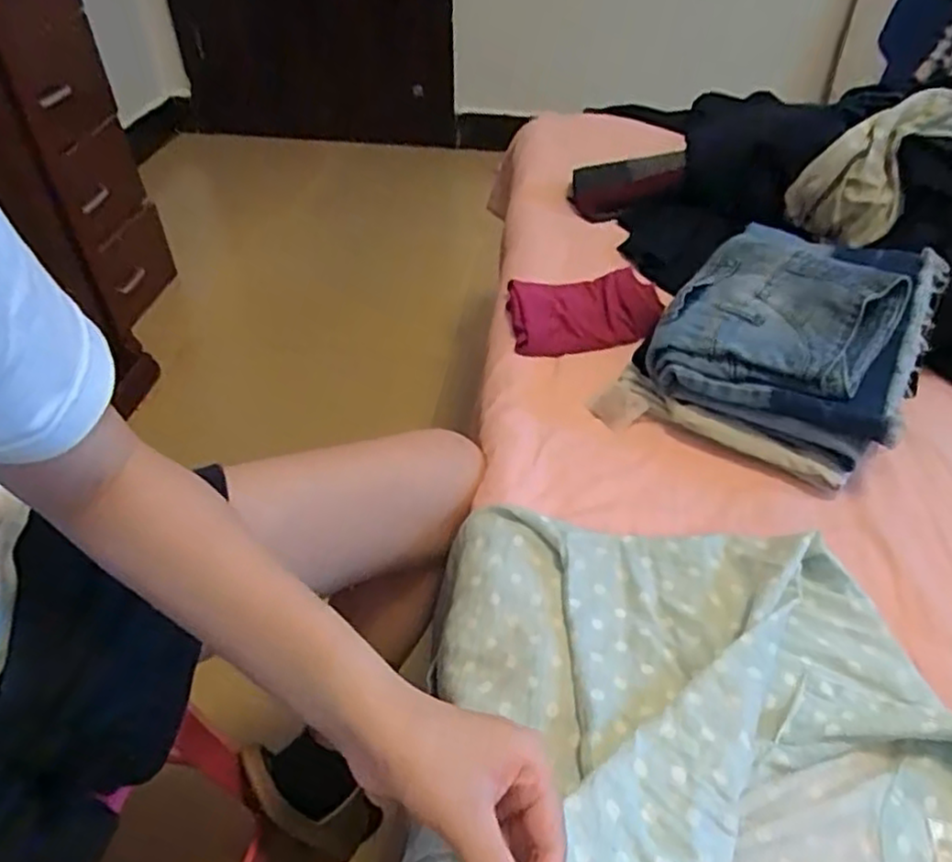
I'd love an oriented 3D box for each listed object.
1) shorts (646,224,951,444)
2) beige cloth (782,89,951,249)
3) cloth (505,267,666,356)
[{"bbox_3d":[0.300,-0.113,0.655,0.214,0.067,0.260,23,48,24],"label":"shorts"},{"bbox_3d":[0.504,-0.333,0.817,0.276,0.097,0.110,-37,48,-2],"label":"beige cloth"},{"bbox_3d":[0.114,-0.130,0.764,0.153,0.045,0.108,-1,43,-1],"label":"cloth"}]

